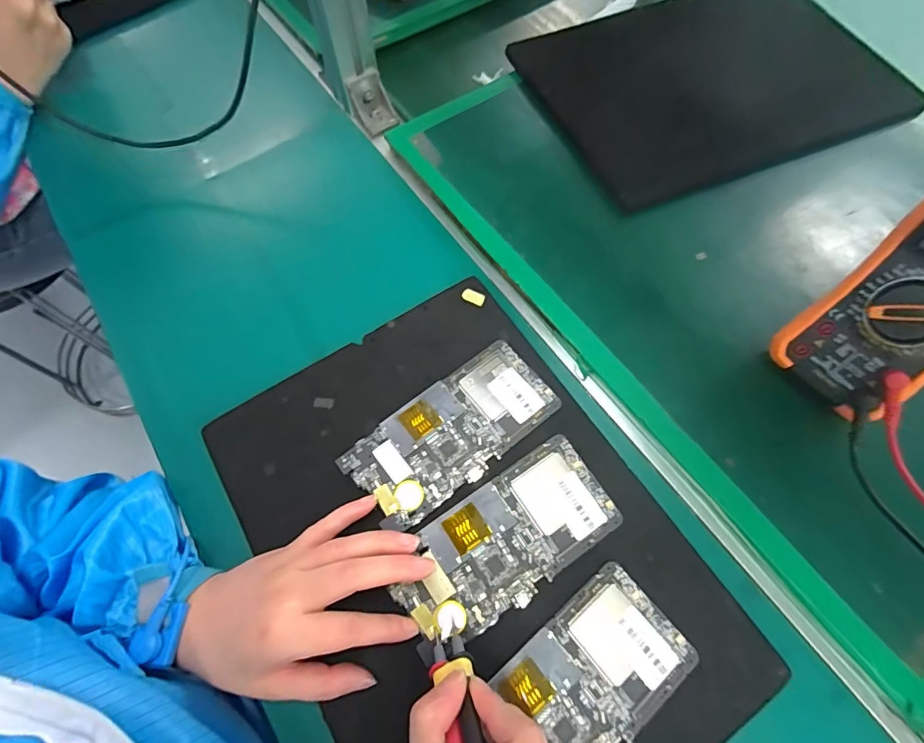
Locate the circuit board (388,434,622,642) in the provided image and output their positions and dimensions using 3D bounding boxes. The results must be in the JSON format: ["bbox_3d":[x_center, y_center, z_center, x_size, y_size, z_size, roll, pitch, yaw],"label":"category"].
[{"bbox_3d":[0.028,0.111,0.305,0.148,0.013,0.072,-32,69,-10],"label":"circuit board"}]

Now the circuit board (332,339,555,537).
[{"bbox_3d":[-0.006,0.043,0.338,0.152,0.005,0.072,-36,70,-14],"label":"circuit board"}]

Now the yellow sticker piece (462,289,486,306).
[{"bbox_3d":[0.010,-0.063,0.390,0.019,0.004,0.011,24,71,12],"label":"yellow sticker piece"}]

